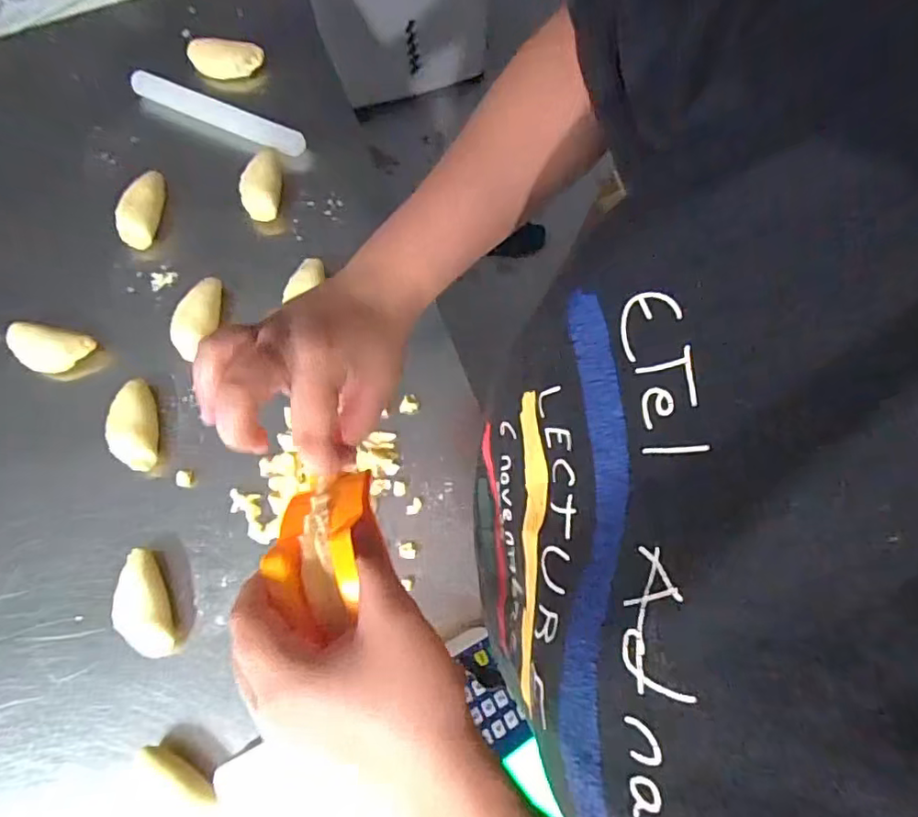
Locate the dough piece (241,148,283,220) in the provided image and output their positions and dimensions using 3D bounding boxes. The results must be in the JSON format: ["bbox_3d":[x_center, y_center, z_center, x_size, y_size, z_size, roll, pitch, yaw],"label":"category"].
[{"bbox_3d":[-0.214,-0.238,0.619,0.043,0.028,0.078,-5,71,1],"label":"dough piece"}]

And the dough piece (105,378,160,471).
[{"bbox_3d":[-0.312,0.017,0.549,0.048,0.032,0.087,-13,72,-2],"label":"dough piece"}]

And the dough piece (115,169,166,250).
[{"bbox_3d":[-0.341,-0.213,0.616,0.043,0.032,0.081,13,73,7],"label":"dough piece"}]

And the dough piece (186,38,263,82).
[{"bbox_3d":[-0.272,-0.410,0.673,0.085,0.031,0.028,4,72,4],"label":"dough piece"}]

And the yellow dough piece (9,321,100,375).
[{"bbox_3d":[-0.405,-0.057,0.574,0.083,0.032,0.043,12,73,6],"label":"yellow dough piece"}]

